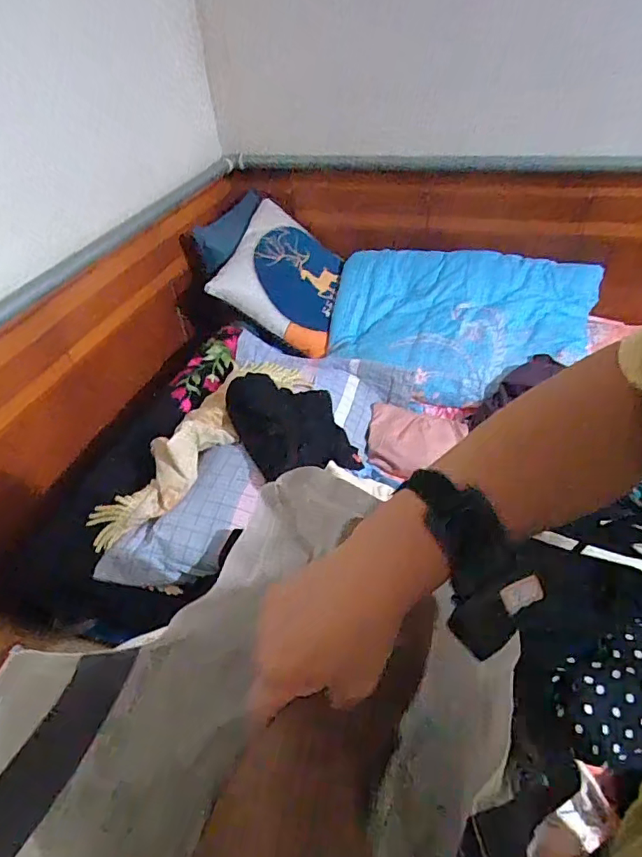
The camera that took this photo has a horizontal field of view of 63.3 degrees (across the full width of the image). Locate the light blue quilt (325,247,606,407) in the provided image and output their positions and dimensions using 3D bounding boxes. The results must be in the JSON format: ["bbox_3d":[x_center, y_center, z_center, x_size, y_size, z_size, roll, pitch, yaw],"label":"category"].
[{"bbox_3d":[0.344,-0.269,1.295,0.634,0.219,0.401,5,42,12],"label":"light blue quilt"}]

